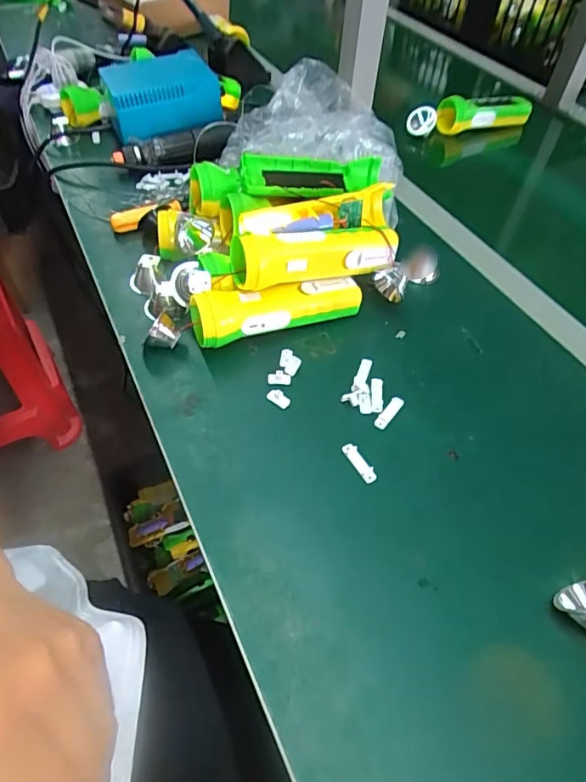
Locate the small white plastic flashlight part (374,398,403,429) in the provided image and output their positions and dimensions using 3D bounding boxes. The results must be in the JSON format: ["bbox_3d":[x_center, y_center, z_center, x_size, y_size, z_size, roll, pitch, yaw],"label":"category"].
[{"bbox_3d":[0.084,0.018,0.433,0.011,0.005,0.038,32,56,20],"label":"small white plastic flashlight part"}]

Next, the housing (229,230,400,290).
[{"bbox_3d":[0.024,-0.132,0.469,0.157,0.048,0.039,-17,54,-16],"label":"housing"}]

